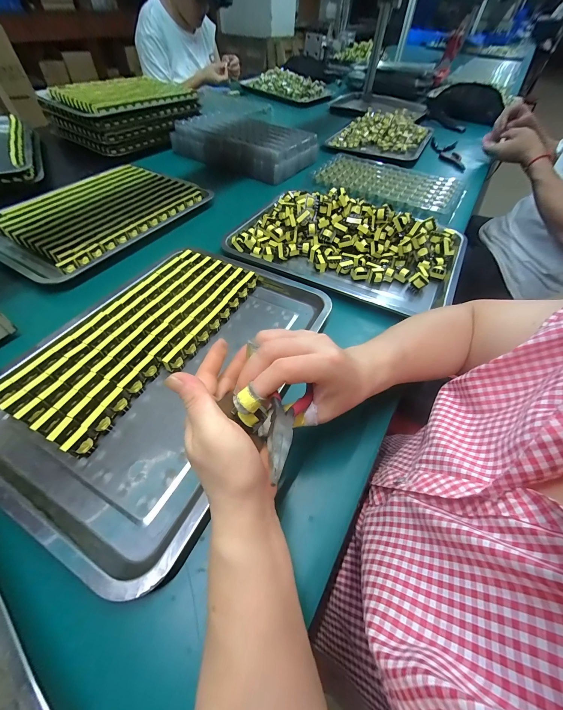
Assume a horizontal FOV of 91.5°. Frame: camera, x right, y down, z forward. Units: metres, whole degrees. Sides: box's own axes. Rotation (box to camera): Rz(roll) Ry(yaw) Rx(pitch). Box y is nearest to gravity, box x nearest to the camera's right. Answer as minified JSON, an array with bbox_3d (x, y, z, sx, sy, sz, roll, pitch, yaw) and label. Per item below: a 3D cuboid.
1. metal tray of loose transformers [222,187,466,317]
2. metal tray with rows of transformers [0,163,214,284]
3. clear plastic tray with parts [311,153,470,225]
[{"bbox_3d":[0.122,-0.223,0.485,0.387,0.054,0.281,26,56,16],"label":"metal tray of loose transformers"},{"bbox_3d":[-0.366,-0.282,0.545,0.277,0.029,0.377,24,55,14],"label":"metal tray with rows of transformers"},{"bbox_3d":[0.259,-0.445,0.690,0.374,0.017,0.211,30,57,18],"label":"clear plastic tray with parts"}]

